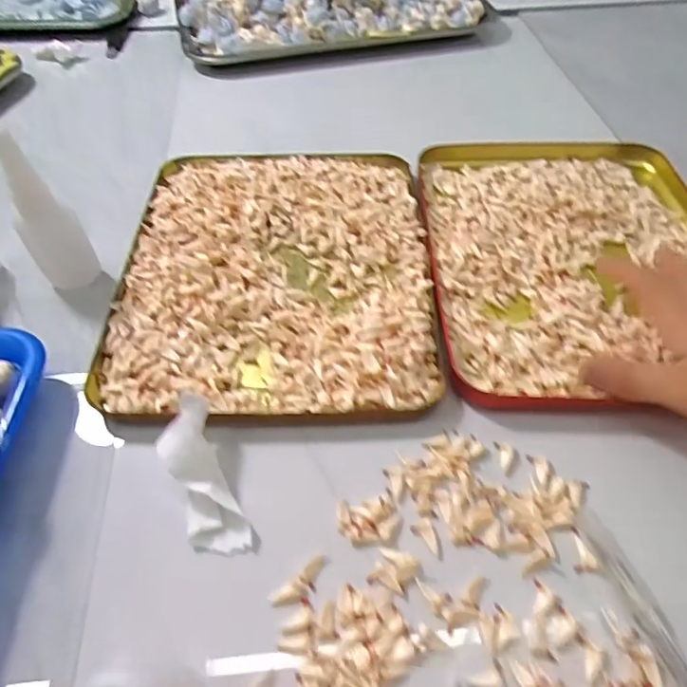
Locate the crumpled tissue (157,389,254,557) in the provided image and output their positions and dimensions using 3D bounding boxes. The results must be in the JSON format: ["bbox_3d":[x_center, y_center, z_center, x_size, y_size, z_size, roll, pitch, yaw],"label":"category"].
[{"bbox_3d":[-0.070,0.065,0.259,0.027,0.016,0.076,-19,83,-14],"label":"crumpled tissue"}]

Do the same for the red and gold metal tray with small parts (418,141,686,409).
[{"bbox_3d":[0.163,-0.070,0.369,0.203,0.015,0.254,0,53,0],"label":"red and gold metal tray with small parts"}]

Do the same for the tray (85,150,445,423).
[{"bbox_3d":[-0.044,-0.057,0.358,0.199,0.020,0.239,-1,53,-1],"label":"tray"}]

